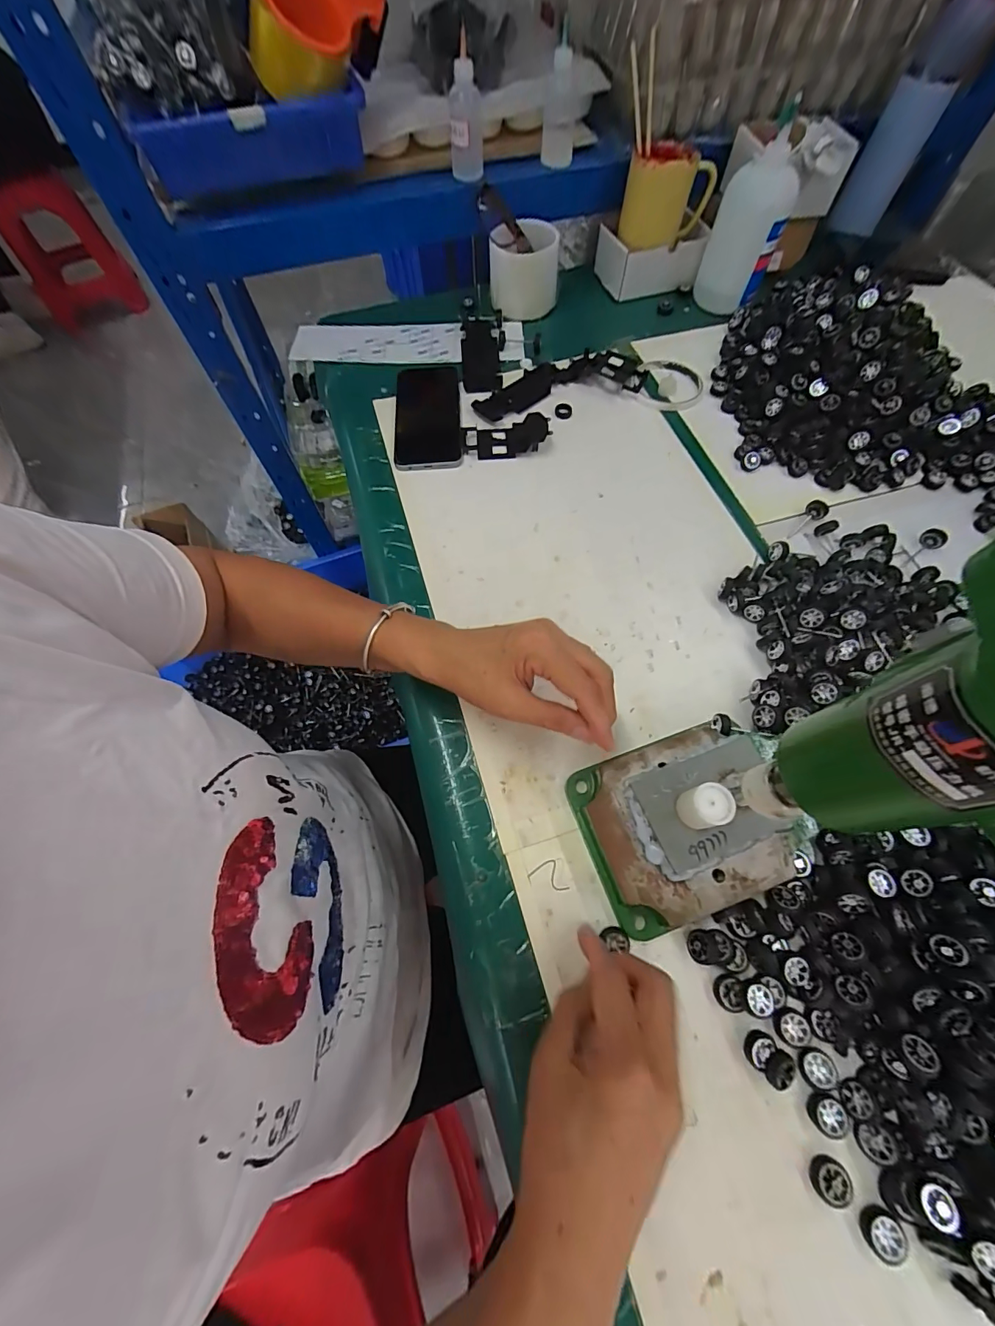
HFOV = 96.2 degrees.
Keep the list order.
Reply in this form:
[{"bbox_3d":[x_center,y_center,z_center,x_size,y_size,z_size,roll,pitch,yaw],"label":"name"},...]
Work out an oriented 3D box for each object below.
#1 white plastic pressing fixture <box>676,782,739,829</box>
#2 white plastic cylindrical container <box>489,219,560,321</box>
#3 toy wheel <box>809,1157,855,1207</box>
[{"bbox_3d":[0.133,0.092,0.285,0.025,0.029,0.024,-10,65,-3],"label":"white plastic pressing fixture"},{"bbox_3d":[0.034,-0.511,0.580,0.088,0.074,0.076,2,65,2],"label":"white plastic cylindrical container"},{"bbox_3d":[0.187,0.290,0.250,0.020,0.005,0.019,-1,65,1],"label":"toy wheel"}]

